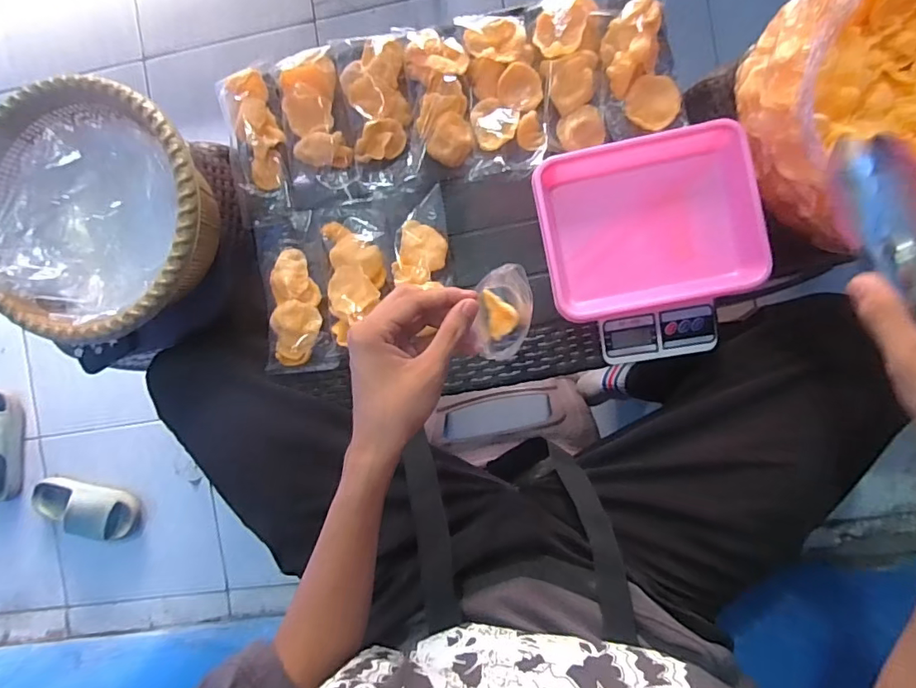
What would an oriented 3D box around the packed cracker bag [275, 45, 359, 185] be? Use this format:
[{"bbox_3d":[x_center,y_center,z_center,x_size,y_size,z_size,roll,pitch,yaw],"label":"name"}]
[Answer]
[{"bbox_3d":[-0.174,-0.274,0.617,0.076,0.028,0.161,-8,91,6],"label":"packed cracker bag"}]

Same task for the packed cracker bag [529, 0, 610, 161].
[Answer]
[{"bbox_3d":[0.136,-0.322,0.586,0.086,0.030,0.186,-4,91,5],"label":"packed cracker bag"}]

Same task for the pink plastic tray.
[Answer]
[{"bbox_3d":[0.202,-0.130,0.548,0.218,0.038,0.181,-12,90,6],"label":"pink plastic tray"}]

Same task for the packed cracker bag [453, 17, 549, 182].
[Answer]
[{"bbox_3d":[0.051,-0.300,0.598,0.091,0.024,0.189,-9,90,6],"label":"packed cracker bag"}]

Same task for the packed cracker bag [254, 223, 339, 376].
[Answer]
[{"bbox_3d":[-0.203,-0.057,0.625,0.084,0.034,0.182,-6,91,6],"label":"packed cracker bag"}]

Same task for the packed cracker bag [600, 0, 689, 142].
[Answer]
[{"bbox_3d":[0.207,-0.334,0.582,0.089,0.033,0.172,-9,90,6],"label":"packed cracker bag"}]

